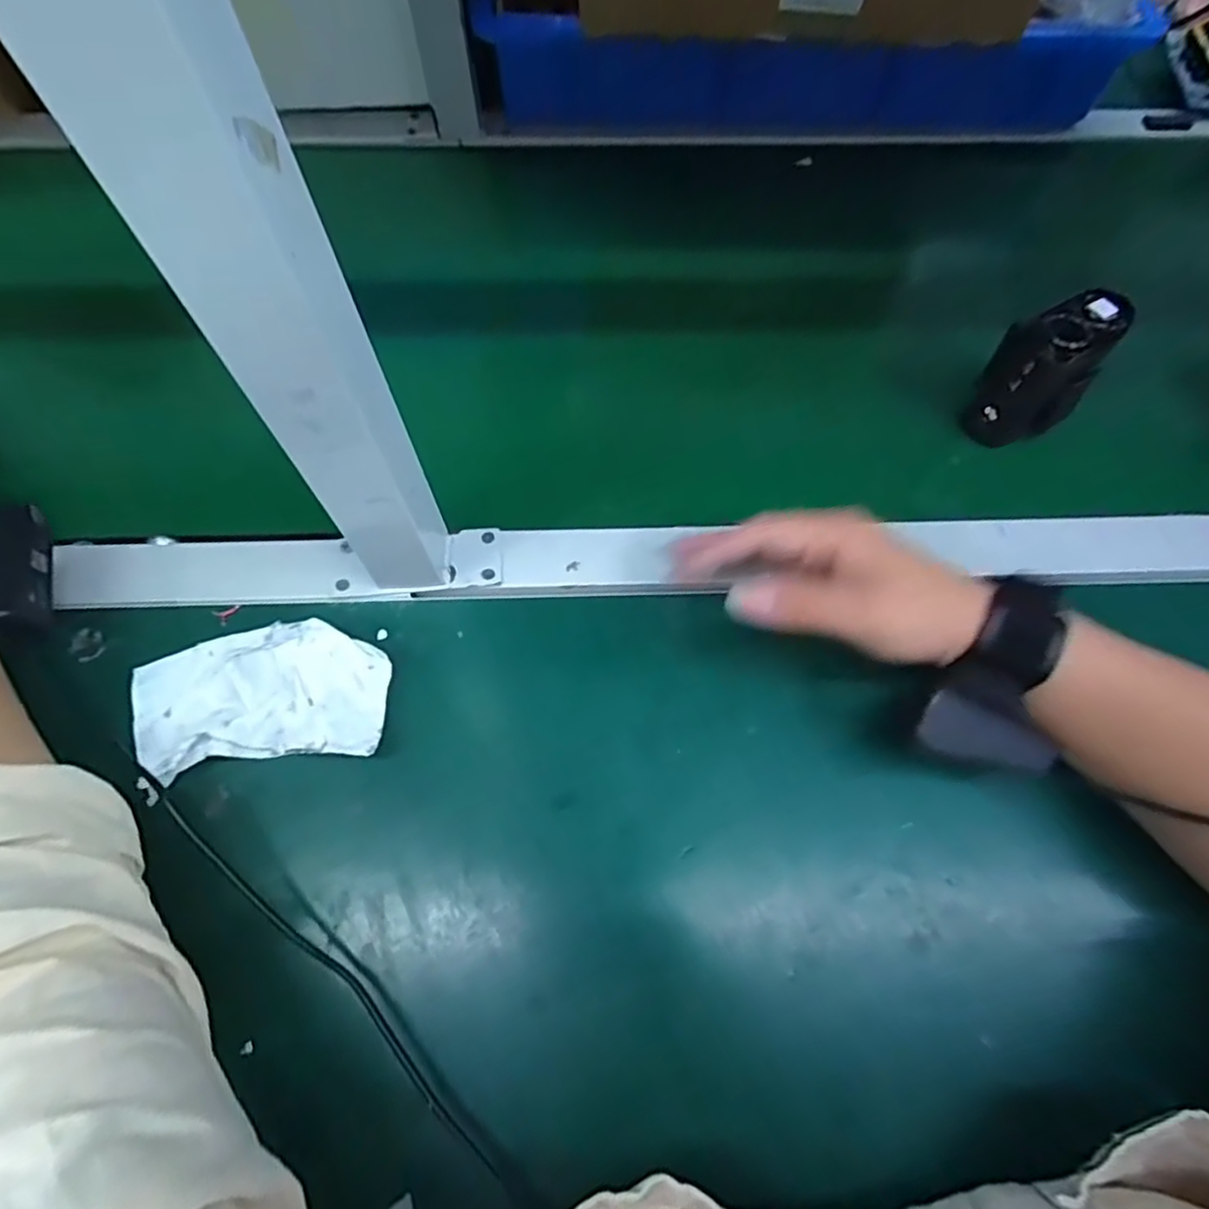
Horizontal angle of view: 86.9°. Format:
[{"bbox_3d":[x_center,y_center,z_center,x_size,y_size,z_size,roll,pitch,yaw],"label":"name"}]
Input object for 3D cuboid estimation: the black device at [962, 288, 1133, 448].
[{"bbox_3d":[0.275,-0.145,0.404,0.057,0.086,0.056,-38,72,-16],"label":"black device"}]

